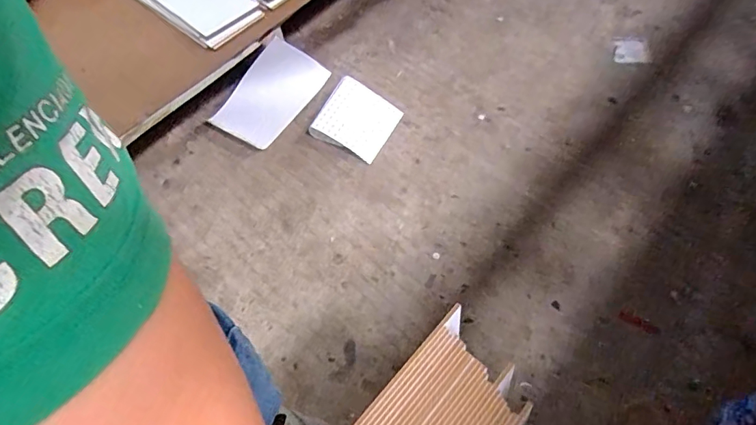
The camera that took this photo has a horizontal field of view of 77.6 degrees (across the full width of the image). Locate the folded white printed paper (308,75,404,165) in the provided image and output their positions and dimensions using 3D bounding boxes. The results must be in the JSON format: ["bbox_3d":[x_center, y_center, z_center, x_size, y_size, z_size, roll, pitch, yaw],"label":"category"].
[{"bbox_3d":[-0.035,-0.163,0.810,0.127,0.031,0.125,24,63,15],"label":"folded white printed paper"}]

